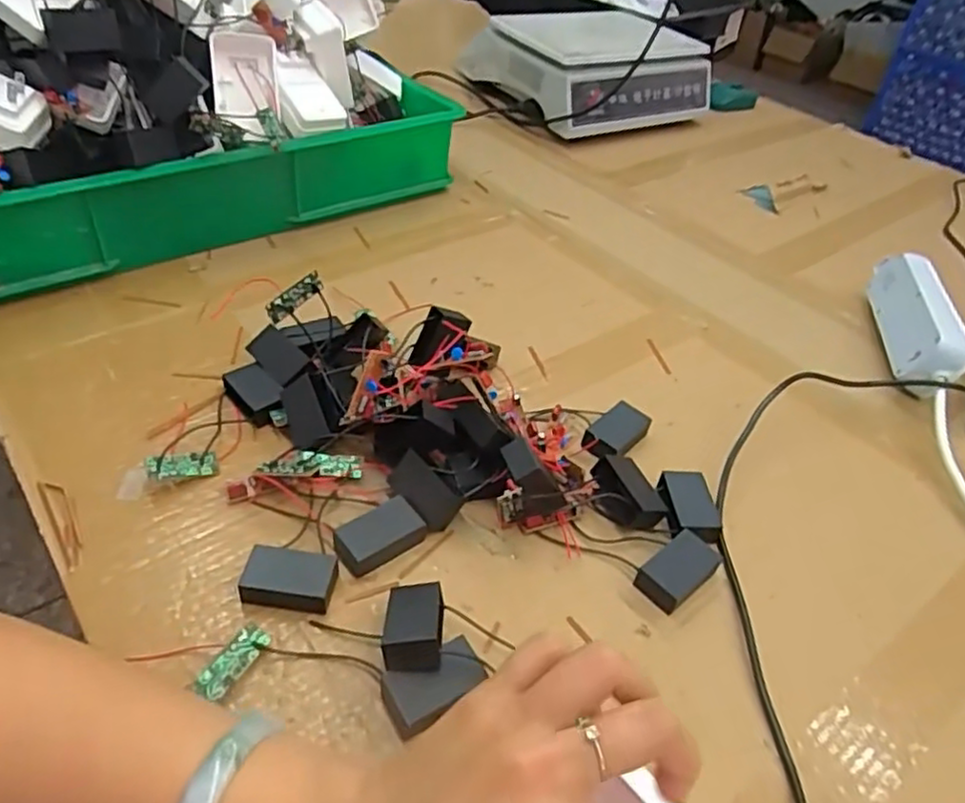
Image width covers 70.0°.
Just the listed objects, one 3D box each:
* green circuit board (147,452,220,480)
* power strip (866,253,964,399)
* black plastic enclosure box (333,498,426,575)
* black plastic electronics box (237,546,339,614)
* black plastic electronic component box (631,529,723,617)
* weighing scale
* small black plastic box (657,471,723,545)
[{"bbox_3d":[-0.192,0.042,0.443,0.044,0.016,0.007,-2,4,-44],"label":"green circuit board"},{"bbox_3d":[0.390,-0.074,0.626,0.045,0.058,0.182,14,41,7],"label":"power strip"},{"bbox_3d":[-0.063,0.081,0.416,0.051,0.021,0.030,-30,53,-35],"label":"black plastic enclosure box"},{"bbox_3d":[-0.109,0.099,0.388,0.047,0.020,0.029,8,41,0],"label":"black plastic electronics box"},{"bbox_3d":[0.120,0.105,0.423,0.053,0.017,0.029,-26,51,-32],"label":"black plastic electronic component box"},{"bbox_3d":[0.157,-0.488,1.021,0.291,0.110,0.260,-23,49,-30],"label":"weighing scale"},{"bbox_3d":[0.138,0.070,0.461,0.036,0.014,0.052,6,41,-2],"label":"small black plastic box"}]

